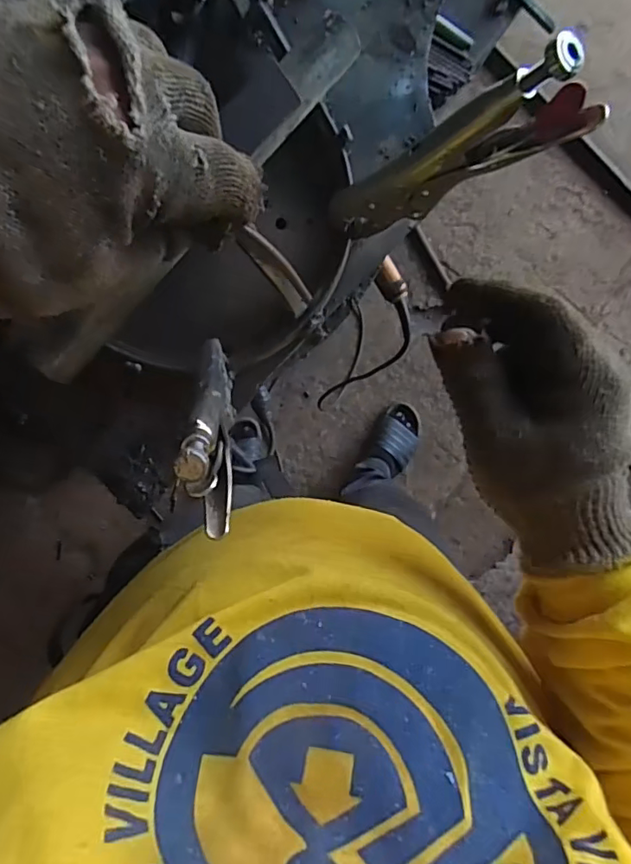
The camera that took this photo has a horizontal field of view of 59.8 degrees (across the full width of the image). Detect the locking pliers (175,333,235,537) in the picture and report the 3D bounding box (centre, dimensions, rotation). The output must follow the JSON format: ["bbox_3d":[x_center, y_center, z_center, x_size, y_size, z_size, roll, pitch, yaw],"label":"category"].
[{"bbox_3d":[-0.051,-0.007,0.285,0.018,0.162,0.049,1,119,-6],"label":"locking pliers"}]

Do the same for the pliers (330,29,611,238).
[{"bbox_3d":[0.068,-0.142,0.295,0.044,0.181,0.023,-13,96,-28],"label":"pliers"}]

